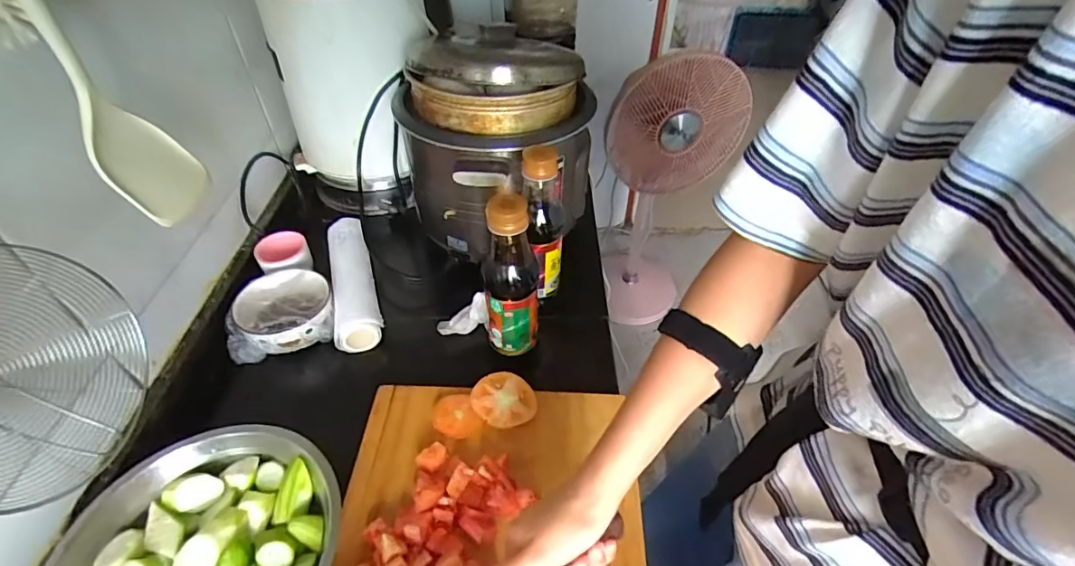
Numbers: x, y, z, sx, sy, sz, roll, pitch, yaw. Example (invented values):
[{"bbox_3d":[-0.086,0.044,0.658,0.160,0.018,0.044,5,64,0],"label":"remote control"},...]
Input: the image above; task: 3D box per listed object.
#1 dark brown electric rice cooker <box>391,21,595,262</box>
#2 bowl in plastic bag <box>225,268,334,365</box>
[{"bbox_3d":[-0.068,-0.208,0.744,0.244,0.262,0.229,0,44,0],"label":"dark brown electric rice cooker"},{"bbox_3d":[-0.349,0.036,0.684,0.132,0.050,0.122,-18,47,-18],"label":"bowl in plastic bag"}]

